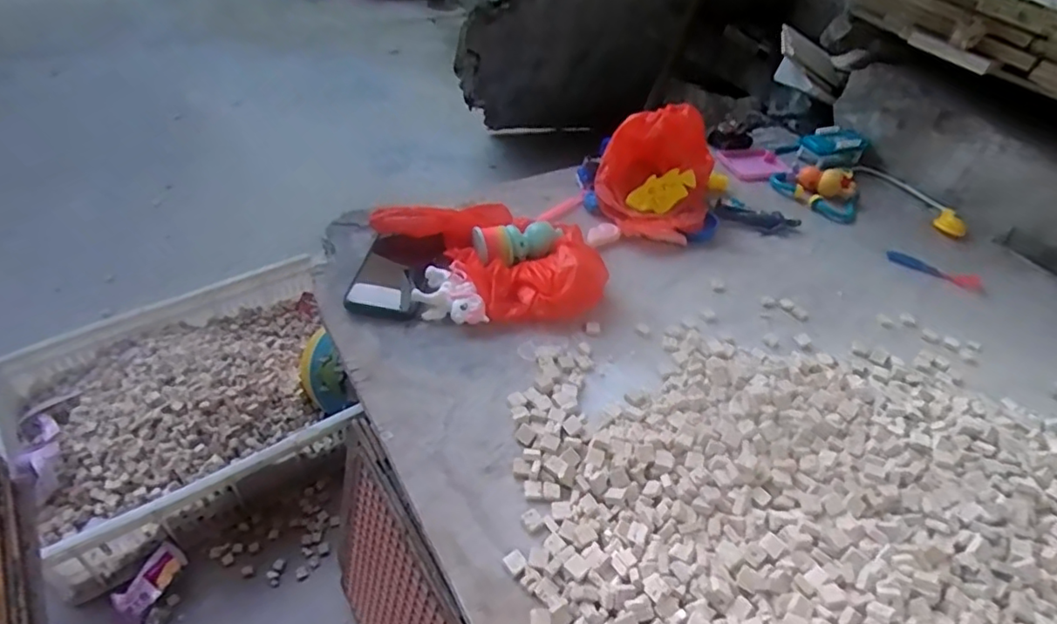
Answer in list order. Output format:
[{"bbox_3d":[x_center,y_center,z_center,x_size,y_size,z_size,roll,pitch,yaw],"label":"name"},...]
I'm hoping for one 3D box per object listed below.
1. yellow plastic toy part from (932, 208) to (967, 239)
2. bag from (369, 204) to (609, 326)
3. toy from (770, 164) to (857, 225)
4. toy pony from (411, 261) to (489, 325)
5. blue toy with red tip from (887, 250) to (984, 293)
[{"bbox_3d":[0.675,-0.140,0.947,0.037,0.030,0.047,-30,55,-33],"label":"yellow plastic toy part"},{"bbox_3d":[-0.040,-0.074,0.725,0.268,0.057,0.162,33,49,25],"label":"bag"},{"bbox_3d":[0.471,-0.204,0.969,0.140,0.039,0.108,23,45,16],"label":"toy"},{"bbox_3d":[-0.093,-0.013,0.668,0.068,0.034,0.081,-16,48,-23],"label":"toy pony"},{"bbox_3d":[0.576,-0.059,0.844,0.123,0.007,0.041,24,45,17],"label":"blue toy with red tip"}]

